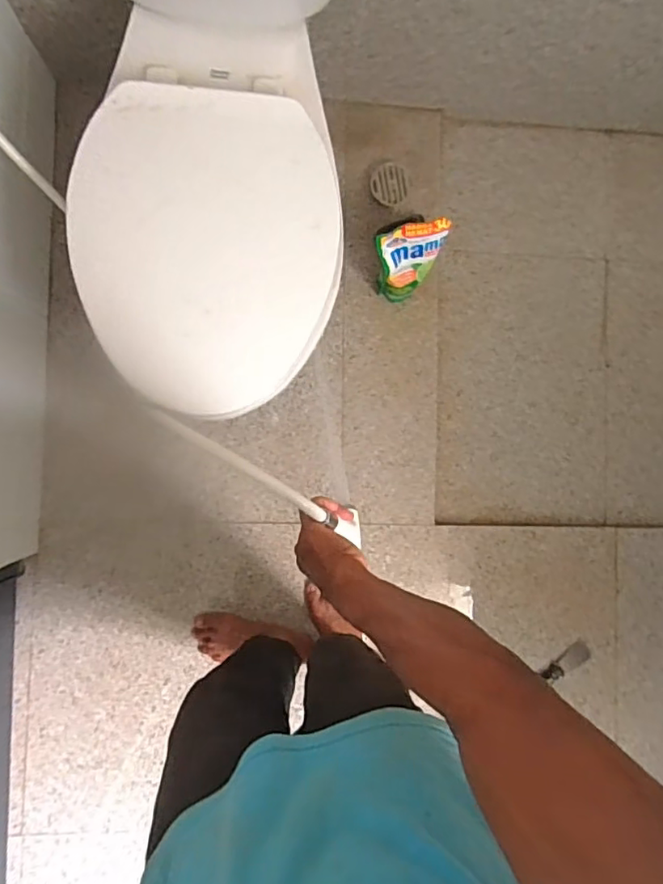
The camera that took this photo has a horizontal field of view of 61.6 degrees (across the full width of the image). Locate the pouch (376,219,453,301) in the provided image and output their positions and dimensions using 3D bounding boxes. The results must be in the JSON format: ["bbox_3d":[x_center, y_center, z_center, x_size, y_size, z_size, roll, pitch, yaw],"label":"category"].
[{"bbox_3d":[0.142,-0.346,1.107,0.128,0.232,0.085,-9,88,-6],"label":"pouch"}]

